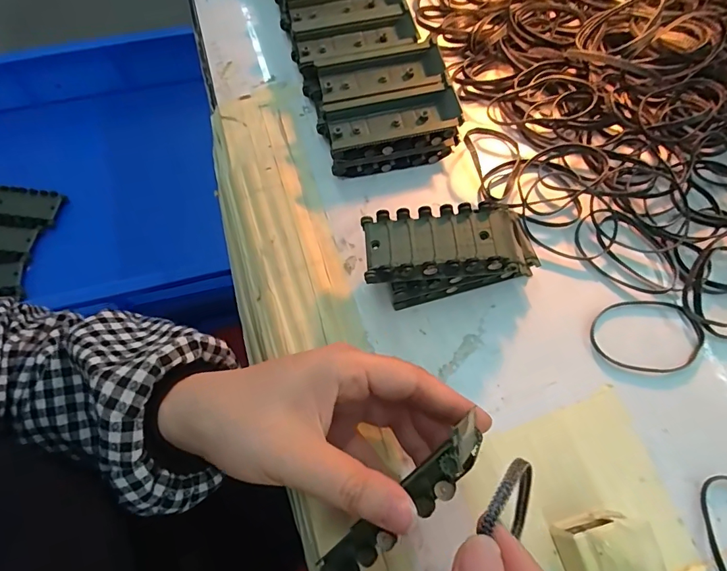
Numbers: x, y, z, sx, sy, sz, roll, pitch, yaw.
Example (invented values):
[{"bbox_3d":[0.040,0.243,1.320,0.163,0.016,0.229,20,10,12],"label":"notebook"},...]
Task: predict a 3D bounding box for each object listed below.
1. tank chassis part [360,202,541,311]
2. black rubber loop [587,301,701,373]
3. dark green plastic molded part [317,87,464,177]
[{"bbox_3d":[0.055,-0.019,0.284,0.105,0.047,0.047,-7,66,-1],"label":"tank chassis part"},{"bbox_3d":[0.180,0.031,0.280,0.069,0.004,0.047,-5,66,0],"label":"black rubber loop"},{"bbox_3d":[0.021,-0.117,0.336,0.097,0.031,0.045,-13,66,-3],"label":"dark green plastic molded part"}]

